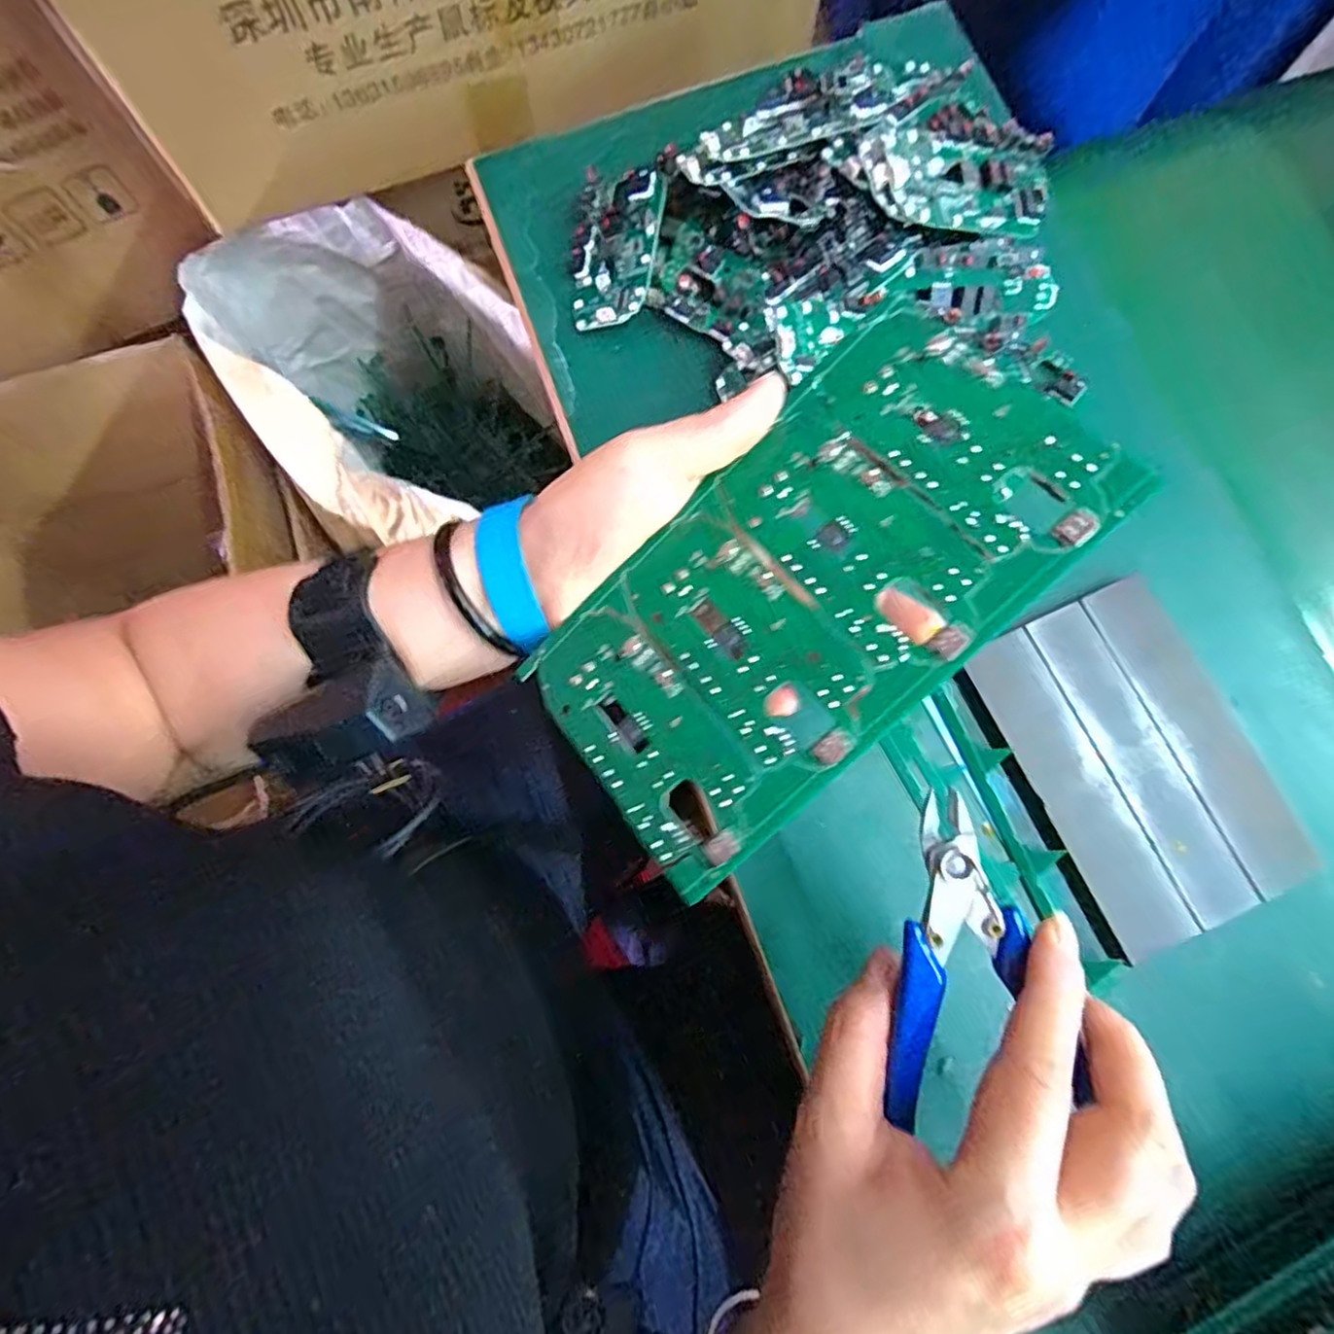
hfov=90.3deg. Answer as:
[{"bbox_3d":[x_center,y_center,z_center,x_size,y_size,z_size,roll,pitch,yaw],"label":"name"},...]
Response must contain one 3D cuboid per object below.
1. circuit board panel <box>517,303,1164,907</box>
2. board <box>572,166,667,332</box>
[{"bbox_3d":[0.045,-0.023,0.223,0.187,0.004,0.105,-43,69,9],"label":"circuit board panel"},{"bbox_3d":[-0.028,-0.224,0.355,0.047,0.008,0.087,4,82,19],"label":"board"}]

